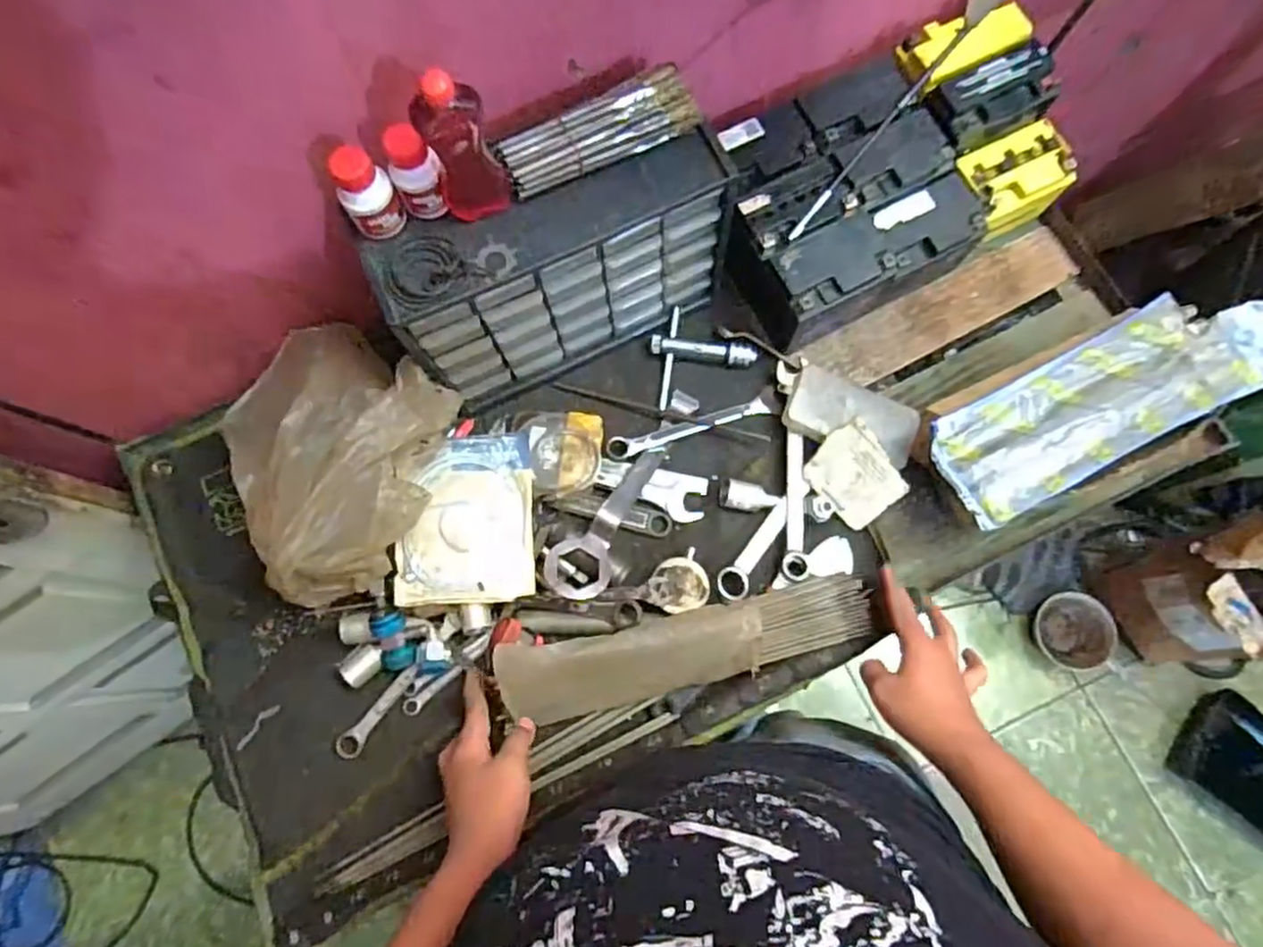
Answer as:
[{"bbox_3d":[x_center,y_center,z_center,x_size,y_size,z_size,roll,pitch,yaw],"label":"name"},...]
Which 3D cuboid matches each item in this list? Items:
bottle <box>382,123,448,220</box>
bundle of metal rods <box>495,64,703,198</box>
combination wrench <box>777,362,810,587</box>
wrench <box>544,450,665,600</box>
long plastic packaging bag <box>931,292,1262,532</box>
[{"bbox_3d":[-0.160,-0.225,0.519,0.036,0.064,0.035,0,75,1],"label":"bottle"},{"bbox_3d":[-0.027,-0.271,0.549,0.156,0.021,0.052,-26,76,-5],"label":"bundle of metal rods"},{"bbox_3d":[0.161,-0.008,0.690,0.028,0.018,0.223,2,75,2],"label":"combination wrench"},{"bbox_3d":[-0.028,0.042,0.680,0.059,0.036,0.168,23,77,7],"label":"wrench"},{"bbox_3d":[0.452,-0.076,0.648,0.351,0.024,0.111,-27,76,-5],"label":"long plastic packaging bag"}]

